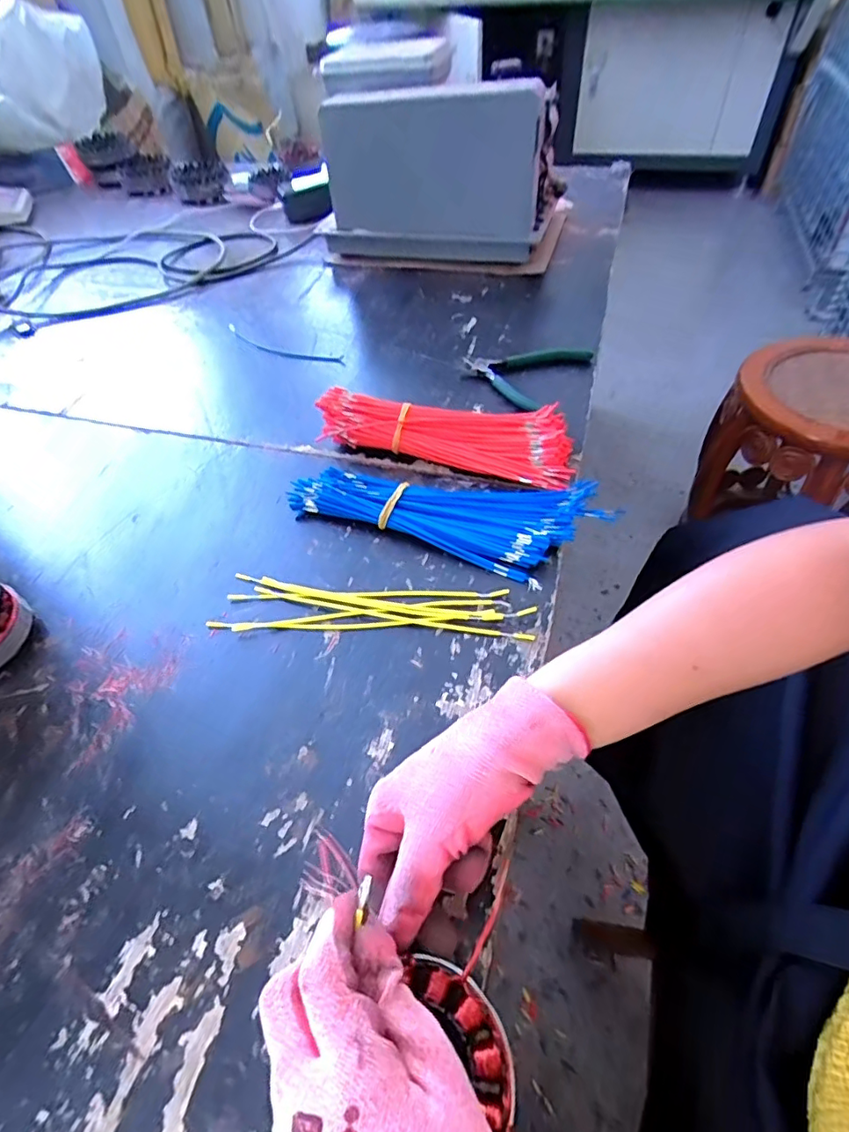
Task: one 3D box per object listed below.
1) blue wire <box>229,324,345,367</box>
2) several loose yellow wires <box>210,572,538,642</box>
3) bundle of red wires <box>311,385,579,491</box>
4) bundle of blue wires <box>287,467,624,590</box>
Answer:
[{"bbox_3d":[-0.187,-0.286,0.717,0.196,0.004,0.028,22,56,20],"label":"blue wire"},{"bbox_3d":[-0.041,0.033,0.439,0.243,0.011,0.049,3,51,6],"label":"several loose yellow wires"},{"bbox_3d":[0.021,-0.134,0.548,0.254,0.044,0.087,14,53,14],"label":"bundle of red wires"},{"bbox_3d":[0.015,-0.045,0.487,0.277,0.024,0.106,9,52,11],"label":"bundle of blue wires"}]

